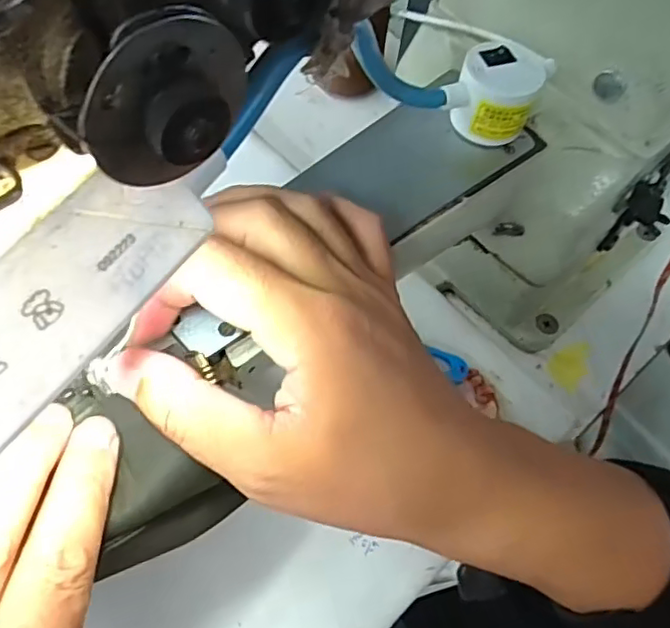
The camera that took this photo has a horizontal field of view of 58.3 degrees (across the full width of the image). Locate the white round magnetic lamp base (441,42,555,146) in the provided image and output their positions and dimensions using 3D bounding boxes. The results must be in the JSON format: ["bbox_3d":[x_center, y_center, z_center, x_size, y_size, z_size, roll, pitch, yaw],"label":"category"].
[{"bbox_3d":[0.076,-0.103,0.278,0.036,0.033,0.044,31,64,14],"label":"white round magnetic lamp base"}]

